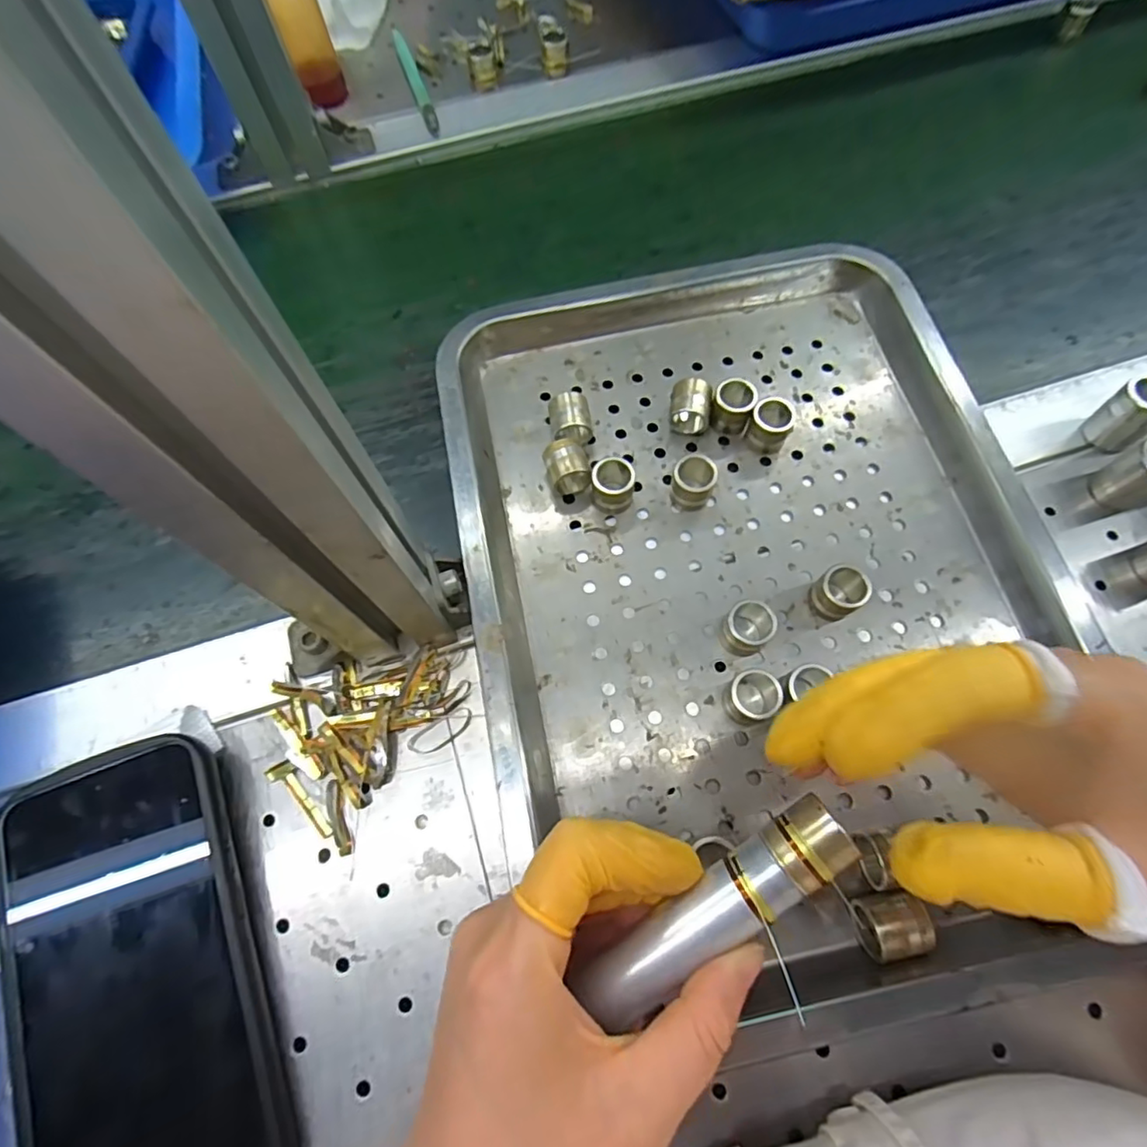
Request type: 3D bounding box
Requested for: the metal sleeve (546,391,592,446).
[{"bbox_3d":[-0.001,-0.077,0.300,0.020,0.016,0.023,-10,68,-3],"label":"metal sleeve"}]

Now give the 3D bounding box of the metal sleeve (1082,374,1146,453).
[{"bbox_3d":[0.269,-0.076,0.288,0.019,0.035,0.022,-32,70,-11],"label":"metal sleeve"}]

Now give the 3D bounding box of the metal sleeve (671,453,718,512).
[{"bbox_3d":[0.057,-0.043,0.282,0.019,0.023,0.018,15,69,7],"label":"metal sleeve"}]

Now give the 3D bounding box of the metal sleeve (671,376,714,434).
[{"bbox_3d":[0.058,-0.083,0.299,0.019,0.018,0.022,7,68,4],"label":"metal sleeve"}]

